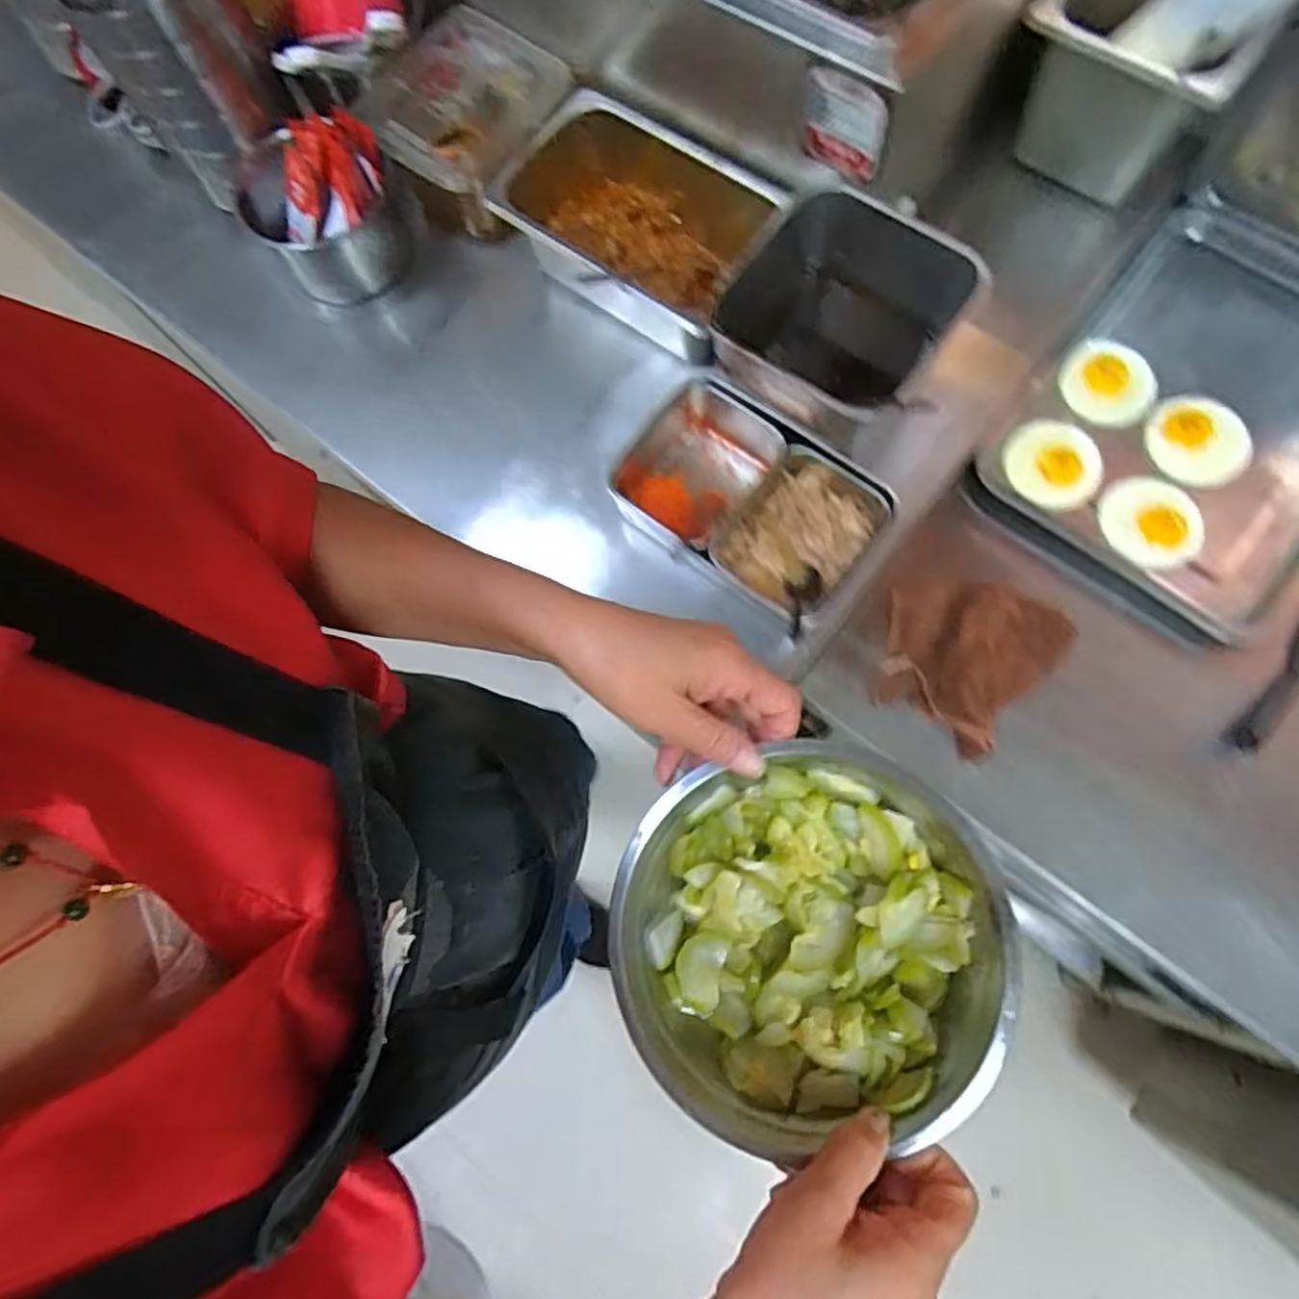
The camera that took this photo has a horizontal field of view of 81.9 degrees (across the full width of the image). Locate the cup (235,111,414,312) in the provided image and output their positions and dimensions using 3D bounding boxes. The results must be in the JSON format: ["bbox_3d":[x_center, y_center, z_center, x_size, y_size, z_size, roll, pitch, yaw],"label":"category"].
[{"bbox_3d":[-0.328,-0.441,0.763,0.135,0.130,0.132,0,71,0],"label":"cup"}]

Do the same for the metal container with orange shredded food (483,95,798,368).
[{"bbox_3d":[-0.009,-0.388,0.716,0.256,0.110,0.160,37,75,12],"label":"metal container with orange shredded food"}]

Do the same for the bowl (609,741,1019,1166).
[{"bbox_3d":[0.075,0.143,0.373,0.183,0.071,0.170,0,71,0],"label":"bowl"}]

